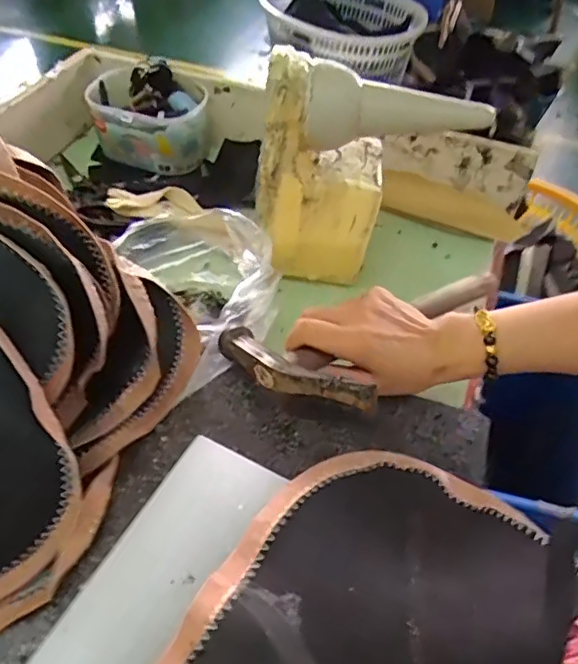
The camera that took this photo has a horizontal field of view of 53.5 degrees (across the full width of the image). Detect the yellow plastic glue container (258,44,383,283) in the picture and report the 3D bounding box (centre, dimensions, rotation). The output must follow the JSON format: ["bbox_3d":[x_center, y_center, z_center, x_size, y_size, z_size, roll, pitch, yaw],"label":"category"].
[{"bbox_3d":[0.030,-0.142,0.518,0.104,0.195,0.071,5,50,1],"label":"yellow plastic glue container"}]

